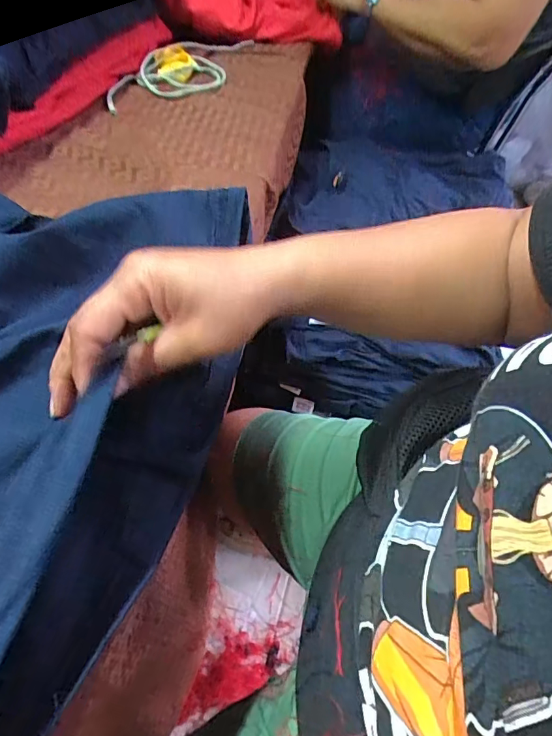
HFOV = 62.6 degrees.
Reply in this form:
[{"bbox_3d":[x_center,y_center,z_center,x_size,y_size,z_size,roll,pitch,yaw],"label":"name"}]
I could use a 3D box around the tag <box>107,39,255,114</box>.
[{"bbox_3d":[-0.130,-0.425,0.645,0.110,0.022,0.273,19,58,10],"label":"tag"}]

